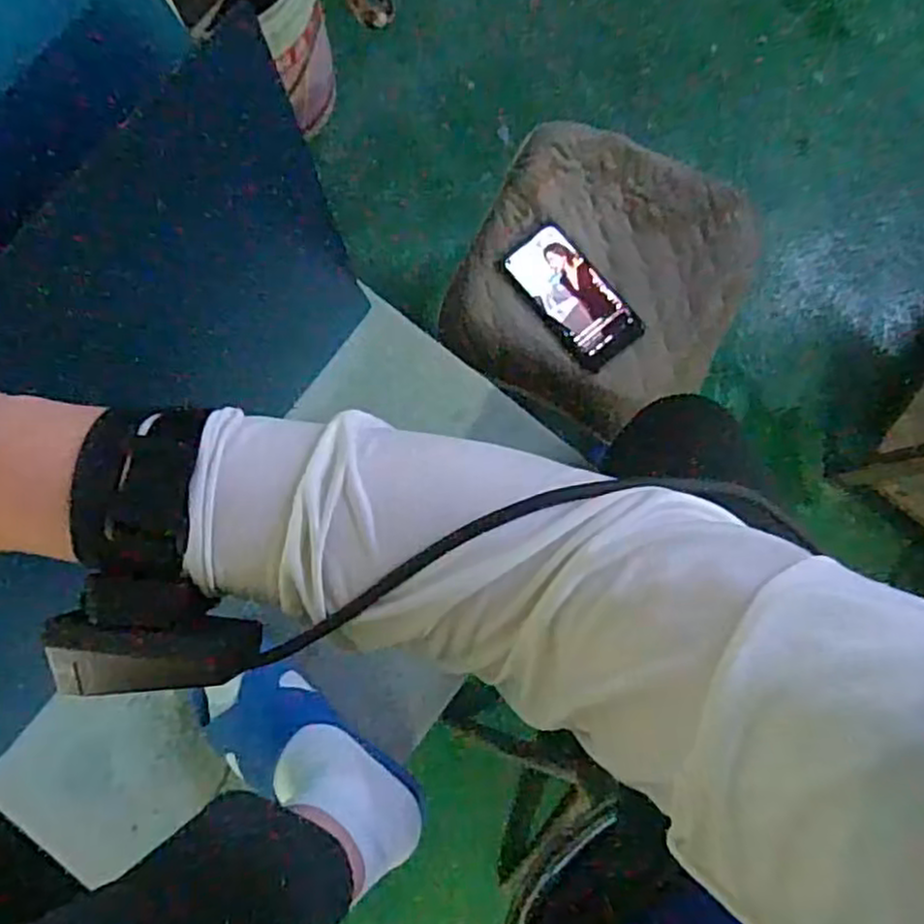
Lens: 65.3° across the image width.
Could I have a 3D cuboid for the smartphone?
[{"bbox_3d":[0.122,-0.184,0.802,0.081,0.016,0.162,-38,85,-5],"label":"smartphone"}]

